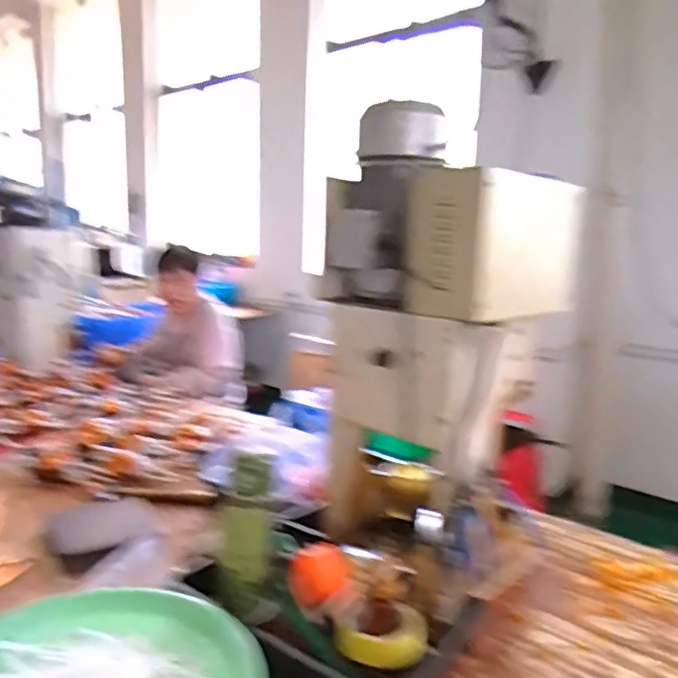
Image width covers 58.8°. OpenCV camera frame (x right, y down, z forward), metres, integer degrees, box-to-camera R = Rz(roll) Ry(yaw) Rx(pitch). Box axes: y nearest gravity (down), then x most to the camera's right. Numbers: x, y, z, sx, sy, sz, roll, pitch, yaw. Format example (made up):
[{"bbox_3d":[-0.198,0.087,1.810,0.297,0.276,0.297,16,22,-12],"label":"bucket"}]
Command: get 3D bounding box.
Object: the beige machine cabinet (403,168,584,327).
[{"bbox_3d":[0.231,-0.138,0.911,0.149,0.192,0.264,9,12,42],"label":"beige machine cabinet"}]

